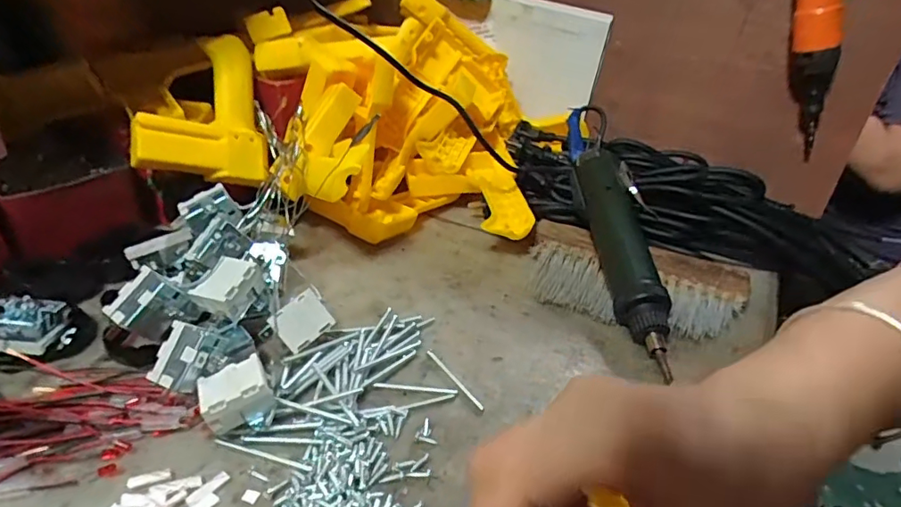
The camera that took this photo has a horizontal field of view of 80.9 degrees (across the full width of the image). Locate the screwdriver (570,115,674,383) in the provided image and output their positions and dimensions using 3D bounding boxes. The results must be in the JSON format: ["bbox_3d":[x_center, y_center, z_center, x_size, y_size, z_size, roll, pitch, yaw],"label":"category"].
[{"bbox_3d":[0.146,-0.036,0.477,0.046,0.043,0.302,3,49,-6],"label":"screwdriver"}]

